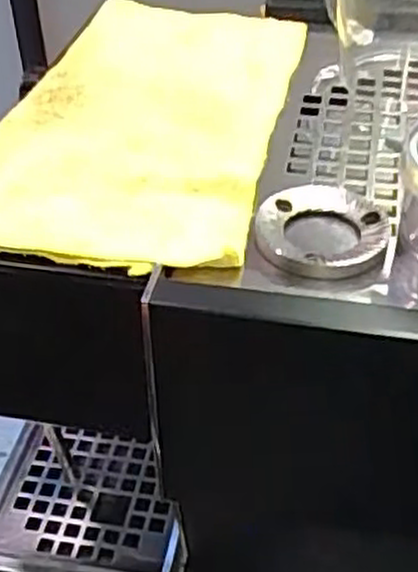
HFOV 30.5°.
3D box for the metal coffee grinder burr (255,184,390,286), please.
[{"bbox_3d":[0.054,-0.026,0.367,0.061,0.013,0.062,-2,40,0],"label":"metal coffee grinder burr"}]

